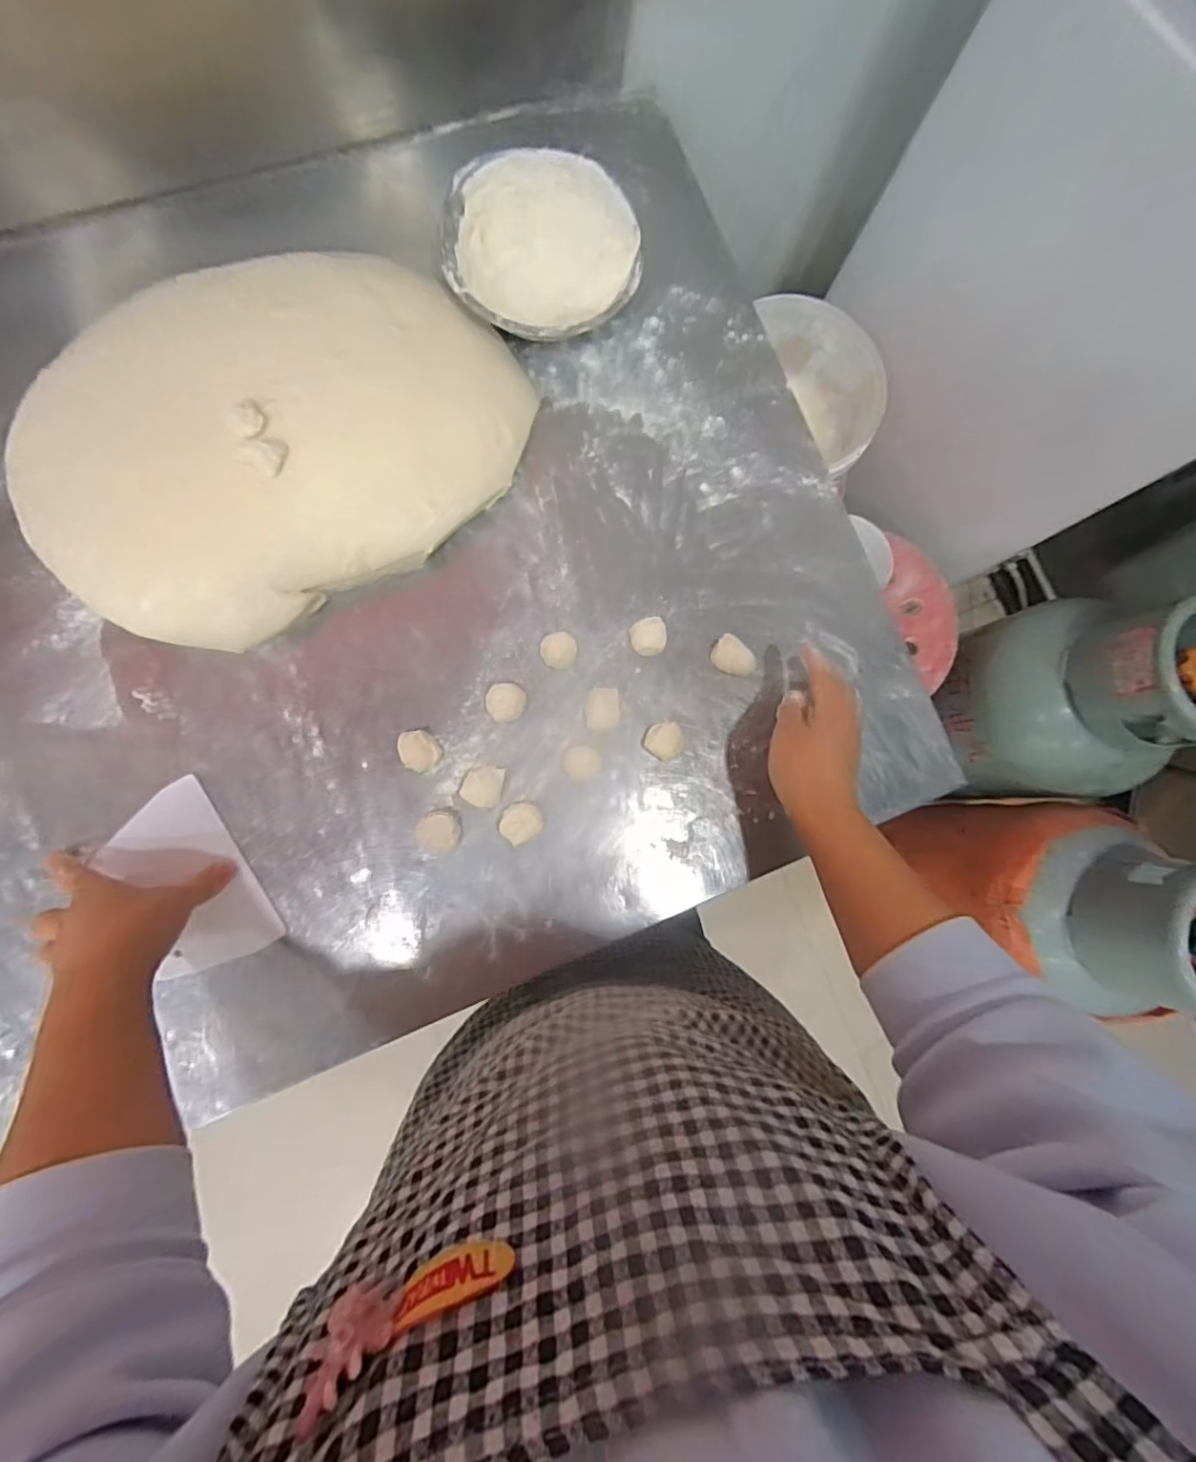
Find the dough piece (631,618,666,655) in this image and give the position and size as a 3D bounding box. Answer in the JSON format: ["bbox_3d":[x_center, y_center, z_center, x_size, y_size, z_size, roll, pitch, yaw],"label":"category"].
[{"bbox_3d":[0.046,-0.084,0.546,0.035,0.018,0.032,1,83,-6],"label":"dough piece"}]

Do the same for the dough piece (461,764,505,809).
[{"bbox_3d":[-0.097,0.046,0.515,0.032,0.013,0.034,16,82,-4],"label":"dough piece"}]

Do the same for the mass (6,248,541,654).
[{"bbox_3d":[-0.267,-0.252,0.514,0.420,0.073,0.297,-29,87,-9],"label":"mass"}]

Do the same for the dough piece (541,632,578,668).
[{"bbox_3d":[-0.034,-0.071,0.537,0.031,0.013,0.029,1,83,-6],"label":"dough piece"}]

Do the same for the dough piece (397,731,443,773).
[{"bbox_3d":[-0.149,0.016,0.510,0.031,0.021,0.032,1,83,-6],"label":"dough piece"}]

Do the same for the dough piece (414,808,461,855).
[{"bbox_3d":[-0.133,0.083,0.506,0.035,0.012,0.035,1,83,-6],"label":"dough piece"}]

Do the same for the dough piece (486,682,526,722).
[{"bbox_3d":[-0.079,-0.024,0.528,0.033,0.013,0.032,1,83,-6],"label":"dough piece"}]

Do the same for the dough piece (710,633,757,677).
[{"bbox_3d":[0.123,-0.066,0.552,0.040,0.018,0.031,26,81,-2],"label":"dough piece"}]

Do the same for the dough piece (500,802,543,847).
[{"bbox_3d":[-0.064,0.076,0.511,0.035,0.020,0.032,1,83,-6],"label":"dough piece"}]

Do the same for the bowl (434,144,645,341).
[{"bbox_3d":[-0.050,-0.433,0.562,0.179,0.066,0.154,-2,83,-6],"label":"bowl"}]

